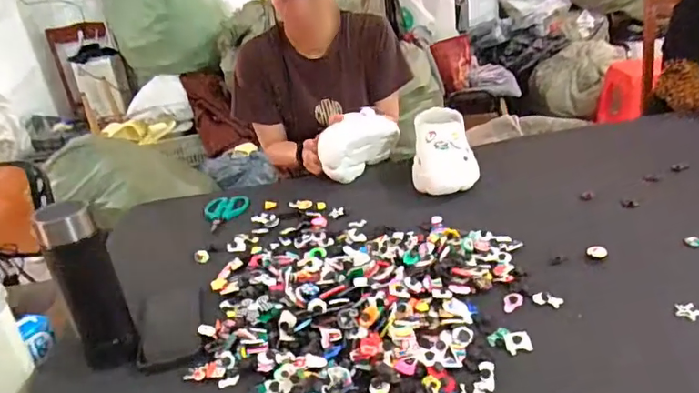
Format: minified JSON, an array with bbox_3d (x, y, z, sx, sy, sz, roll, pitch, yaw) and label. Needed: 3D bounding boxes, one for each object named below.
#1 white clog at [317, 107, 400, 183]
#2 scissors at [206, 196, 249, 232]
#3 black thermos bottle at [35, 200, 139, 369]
[{"bbox_3d":[0.019,-0.110,1.093,0.088,0.104,0.228,6,29,26],"label":"white clog"},{"bbox_3d":[-0.238,0.029,1.006,0.085,0.007,0.138,-12,26,-9],"label":"scissors"},{"bbox_3d":[-0.307,0.106,0.612,0.064,0.198,0.054,-22,29,-28],"label":"black thermos bottle"}]

